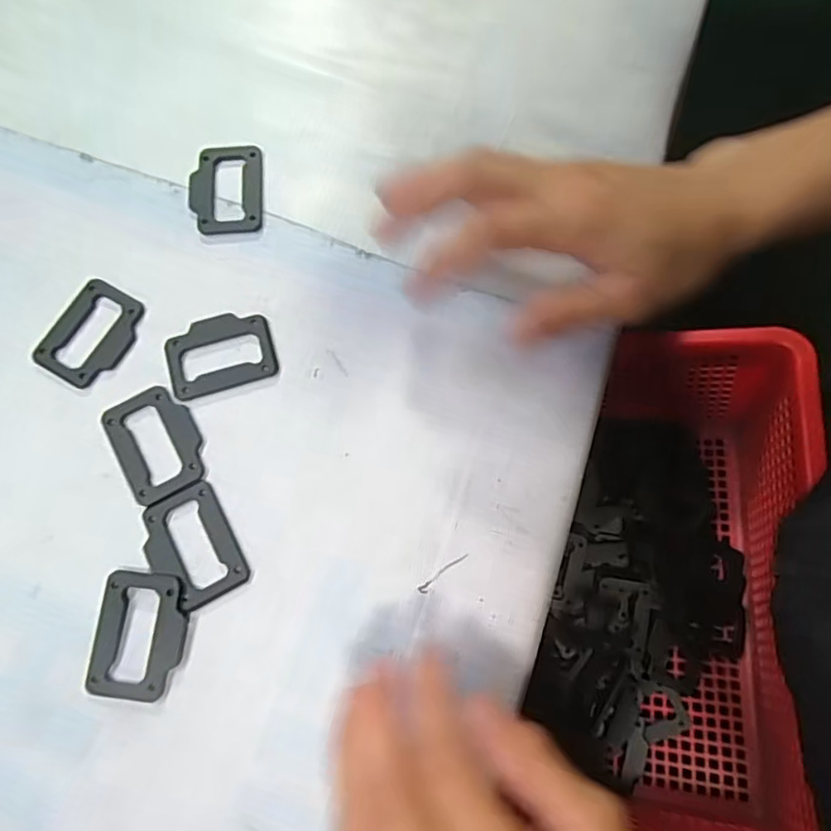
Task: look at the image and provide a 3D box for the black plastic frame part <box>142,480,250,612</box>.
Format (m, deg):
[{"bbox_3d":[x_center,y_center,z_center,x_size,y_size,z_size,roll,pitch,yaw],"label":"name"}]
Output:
[{"bbox_3d":[-0.101,0.059,0.270,0.036,0.004,0.051,-28,77,-6],"label":"black plastic frame part"}]

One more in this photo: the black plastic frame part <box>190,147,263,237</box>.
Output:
[{"bbox_3d":[-0.100,-0.119,0.319,0.038,0.004,0.051,-4,75,0],"label":"black plastic frame part"}]

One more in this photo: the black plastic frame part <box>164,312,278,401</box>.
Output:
[{"bbox_3d":[-0.096,-0.031,0.294,0.051,0.004,0.038,-17,76,-4],"label":"black plastic frame part"}]

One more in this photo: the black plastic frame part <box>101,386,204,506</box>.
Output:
[{"bbox_3d":[-0.122,0.013,0.283,0.038,0.004,0.052,-29,77,-7],"label":"black plastic frame part"}]

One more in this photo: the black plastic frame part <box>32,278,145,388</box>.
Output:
[{"bbox_3d":[-0.160,-0.040,0.298,0.038,0.004,0.051,29,77,8],"label":"black plastic frame part"}]

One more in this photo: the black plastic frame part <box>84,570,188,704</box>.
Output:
[{"bbox_3d":[-0.120,0.095,0.261,0.039,0.005,0.052,6,75,2],"label":"black plastic frame part"}]

